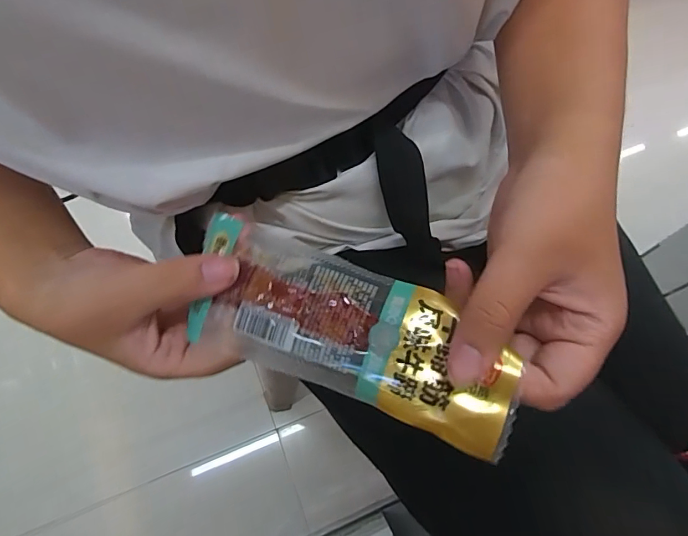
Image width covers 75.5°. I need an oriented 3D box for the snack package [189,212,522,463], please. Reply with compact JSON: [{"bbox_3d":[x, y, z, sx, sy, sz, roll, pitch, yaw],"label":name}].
[{"bbox_3d":[-0.001,0.031,0.220,0.167,0.025,0.064,24,71,15],"label":"snack package"}]

